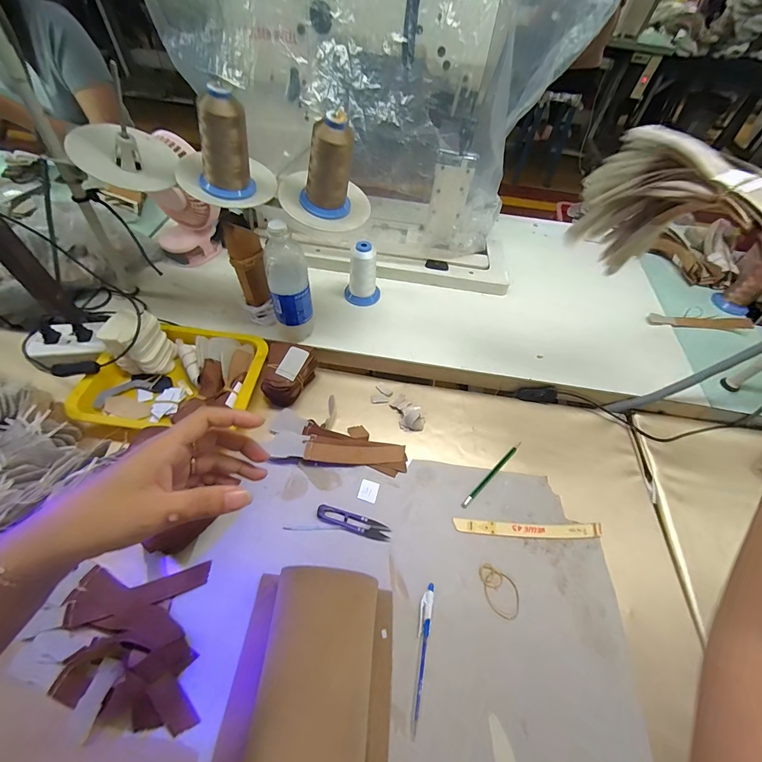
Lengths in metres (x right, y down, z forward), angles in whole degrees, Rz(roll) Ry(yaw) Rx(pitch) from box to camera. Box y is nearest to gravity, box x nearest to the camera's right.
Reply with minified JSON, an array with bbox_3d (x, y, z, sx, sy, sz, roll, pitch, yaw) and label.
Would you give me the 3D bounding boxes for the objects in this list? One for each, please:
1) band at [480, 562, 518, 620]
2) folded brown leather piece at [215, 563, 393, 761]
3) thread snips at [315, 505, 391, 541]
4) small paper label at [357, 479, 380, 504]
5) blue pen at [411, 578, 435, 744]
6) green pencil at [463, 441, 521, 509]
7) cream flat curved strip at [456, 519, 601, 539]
[{"bbox_3d":[0.151,0.263,0.442,0.041,0.004,0.063,-8,56,-10],"label":"band"},{"bbox_3d":[-0.069,0.288,0.328,0.164,0.137,0.171,6,55,-1],"label":"folded brown leather piece"},{"bbox_3d":[-0.037,0.193,0.475,0.102,0.008,0.024,15,55,5],"label":"thread snips"},{"bbox_3d":[-0.018,0.158,0.504,0.026,0.004,0.029,17,55,6],"label":"small paper label"},{"bbox_3d":[0.047,0.308,0.399,0.013,0.006,0.137,12,55,3],"label":"blue pen"},{"bbox_3d":[0.169,0.137,0.527,0.144,0.012,0.010,-36,65,-26],"label":"green pencil"},{"bbox_3d":[0.206,0.205,0.485,0.206,0.004,0.021,3,55,-3],"label":"cream flat curved strip"}]

